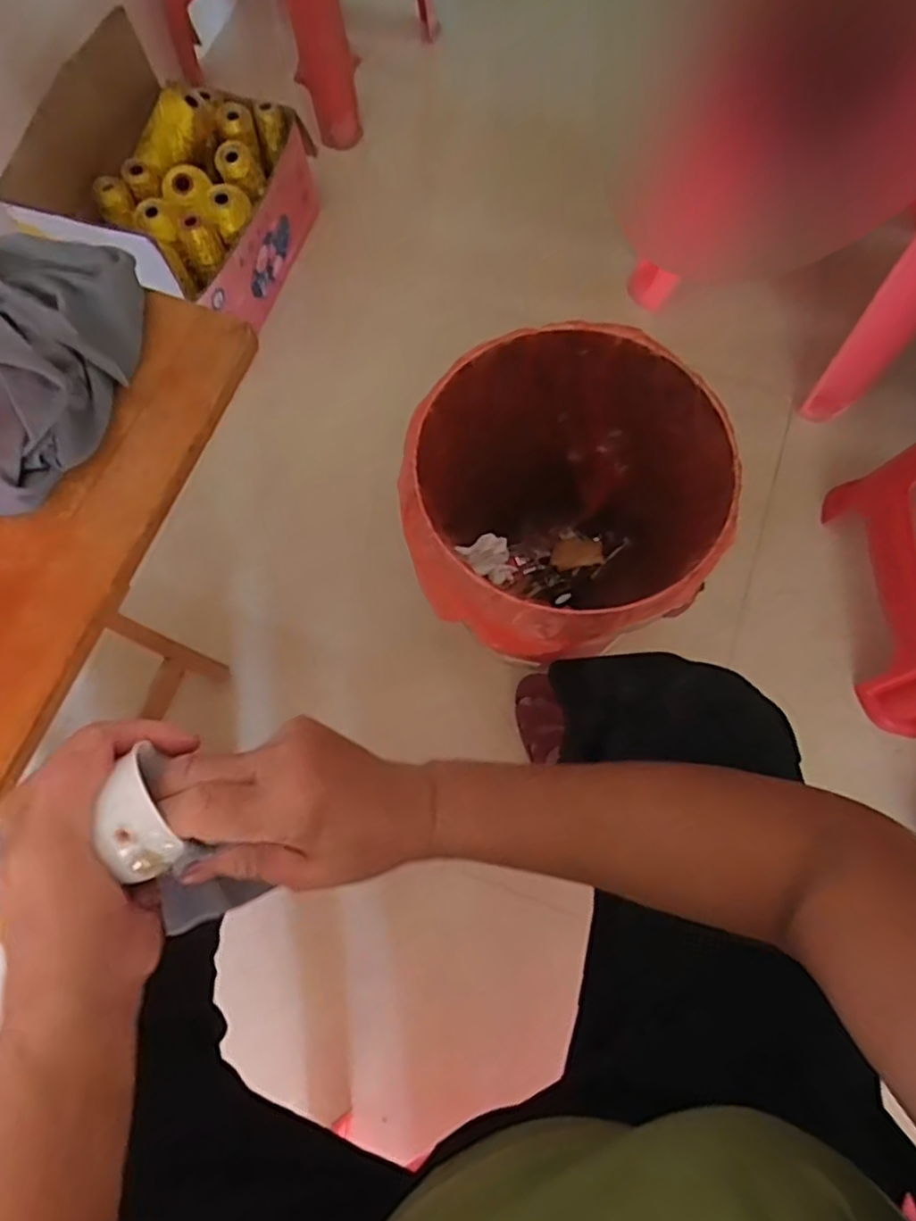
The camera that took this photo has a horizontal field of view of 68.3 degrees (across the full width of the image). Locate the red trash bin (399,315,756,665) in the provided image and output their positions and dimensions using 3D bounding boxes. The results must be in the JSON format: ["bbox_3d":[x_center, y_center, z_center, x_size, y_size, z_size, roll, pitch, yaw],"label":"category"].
[{"bbox_3d":[0.111,-0.091,0.776,0.320,0.298,0.305,0,73,1],"label":"red trash bin"}]

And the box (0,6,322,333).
[{"bbox_3d":[-0.400,-0.572,0.959,0.258,0.251,0.360,17,74,7],"label":"box"}]

